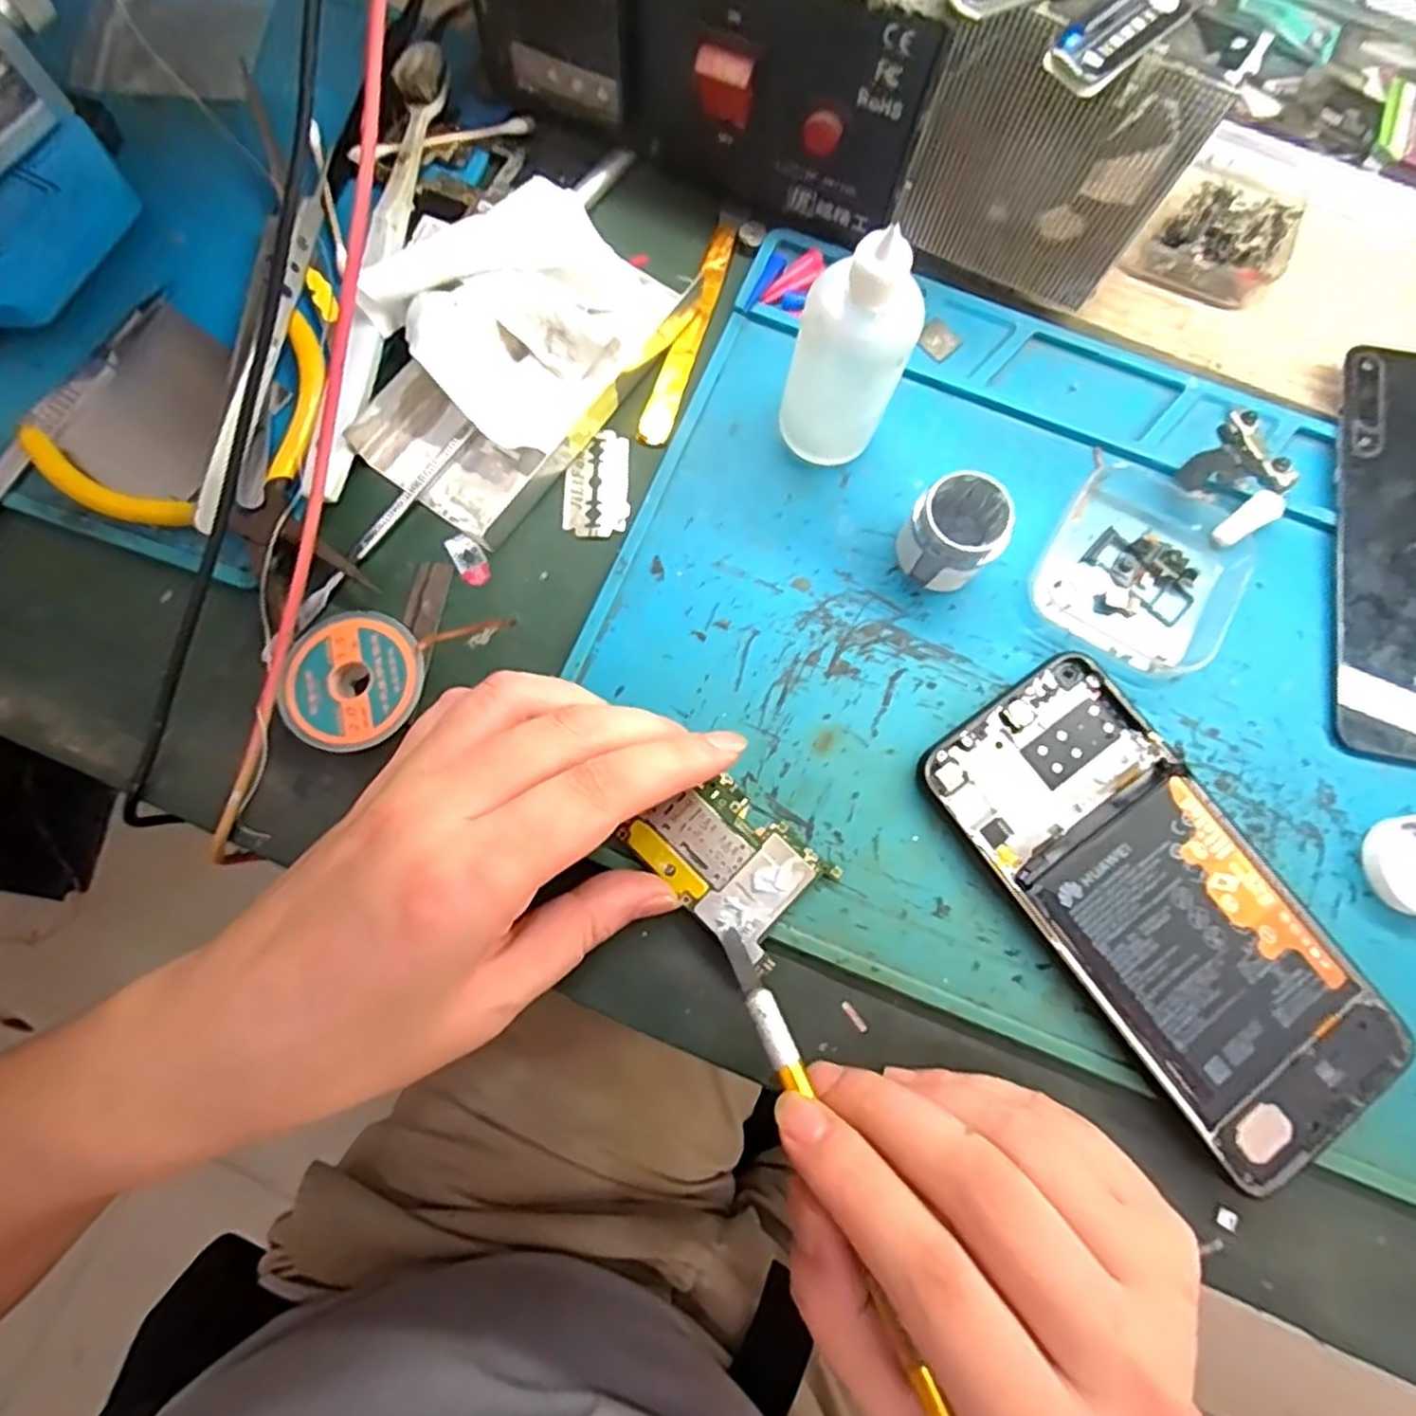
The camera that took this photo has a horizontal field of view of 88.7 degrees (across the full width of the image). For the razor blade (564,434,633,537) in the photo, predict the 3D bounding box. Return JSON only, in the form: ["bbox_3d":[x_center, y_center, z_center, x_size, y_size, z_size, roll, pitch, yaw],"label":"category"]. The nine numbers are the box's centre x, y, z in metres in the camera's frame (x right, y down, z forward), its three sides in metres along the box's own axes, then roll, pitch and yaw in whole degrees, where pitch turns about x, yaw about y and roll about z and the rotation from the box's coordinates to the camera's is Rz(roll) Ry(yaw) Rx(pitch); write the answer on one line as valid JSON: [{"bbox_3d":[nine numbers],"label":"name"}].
[{"bbox_3d":[-0.040,-0.081,0.262,0.022,0.004,0.040,4,76,-9],"label":"razor blade"}]

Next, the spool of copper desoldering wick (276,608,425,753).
[{"bbox_3d":[-0.114,-0.008,0.237,0.042,0.013,0.045,0,78,-1],"label":"spool of copper desoldering wick"}]

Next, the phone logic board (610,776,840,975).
[{"bbox_3d":[0.007,0.048,0.229,0.058,0.005,0.038,40,80,7],"label":"phone logic board"}]

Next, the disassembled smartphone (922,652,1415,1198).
[{"bbox_3d":[0.143,0.059,0.230,0.077,0.010,0.155,-34,81,-8],"label":"disassembled smartphone"}]

